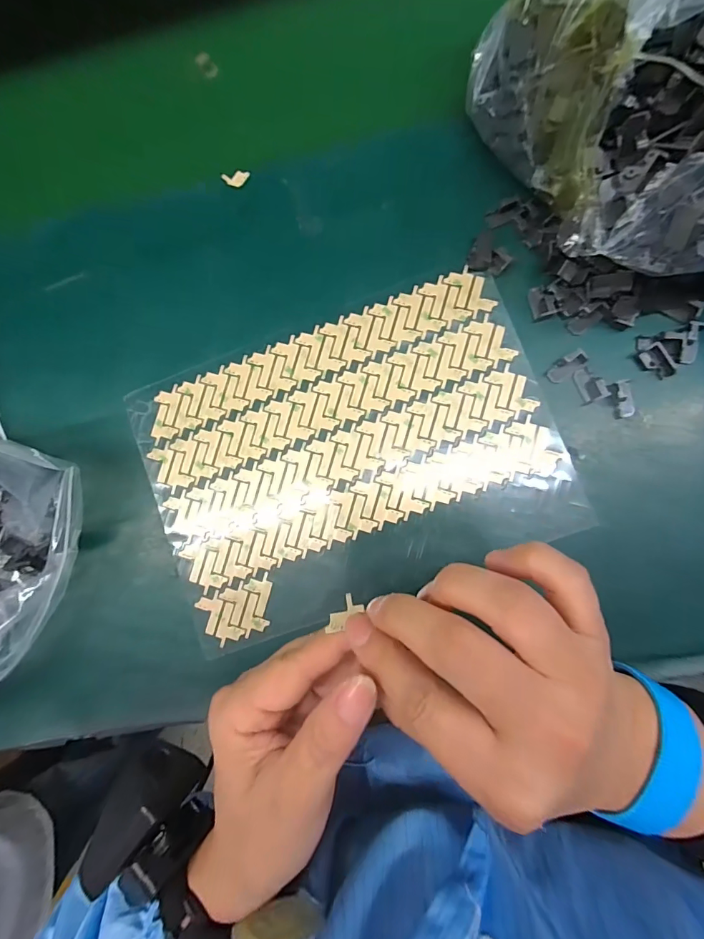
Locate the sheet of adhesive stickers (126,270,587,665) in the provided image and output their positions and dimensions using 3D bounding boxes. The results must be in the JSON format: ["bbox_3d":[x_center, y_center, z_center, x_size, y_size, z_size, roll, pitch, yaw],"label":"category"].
[{"bbox_3d":[-0.003,-0.006,0.269,0.243,0.004,0.168,-21,84,4],"label":"sheet of adhesive stickers"}]

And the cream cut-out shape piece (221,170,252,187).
[{"bbox_3d":[-0.076,-0.191,0.288,0.018,0.004,0.010,-4,94,0],"label":"cream cut-out shape piece"}]

